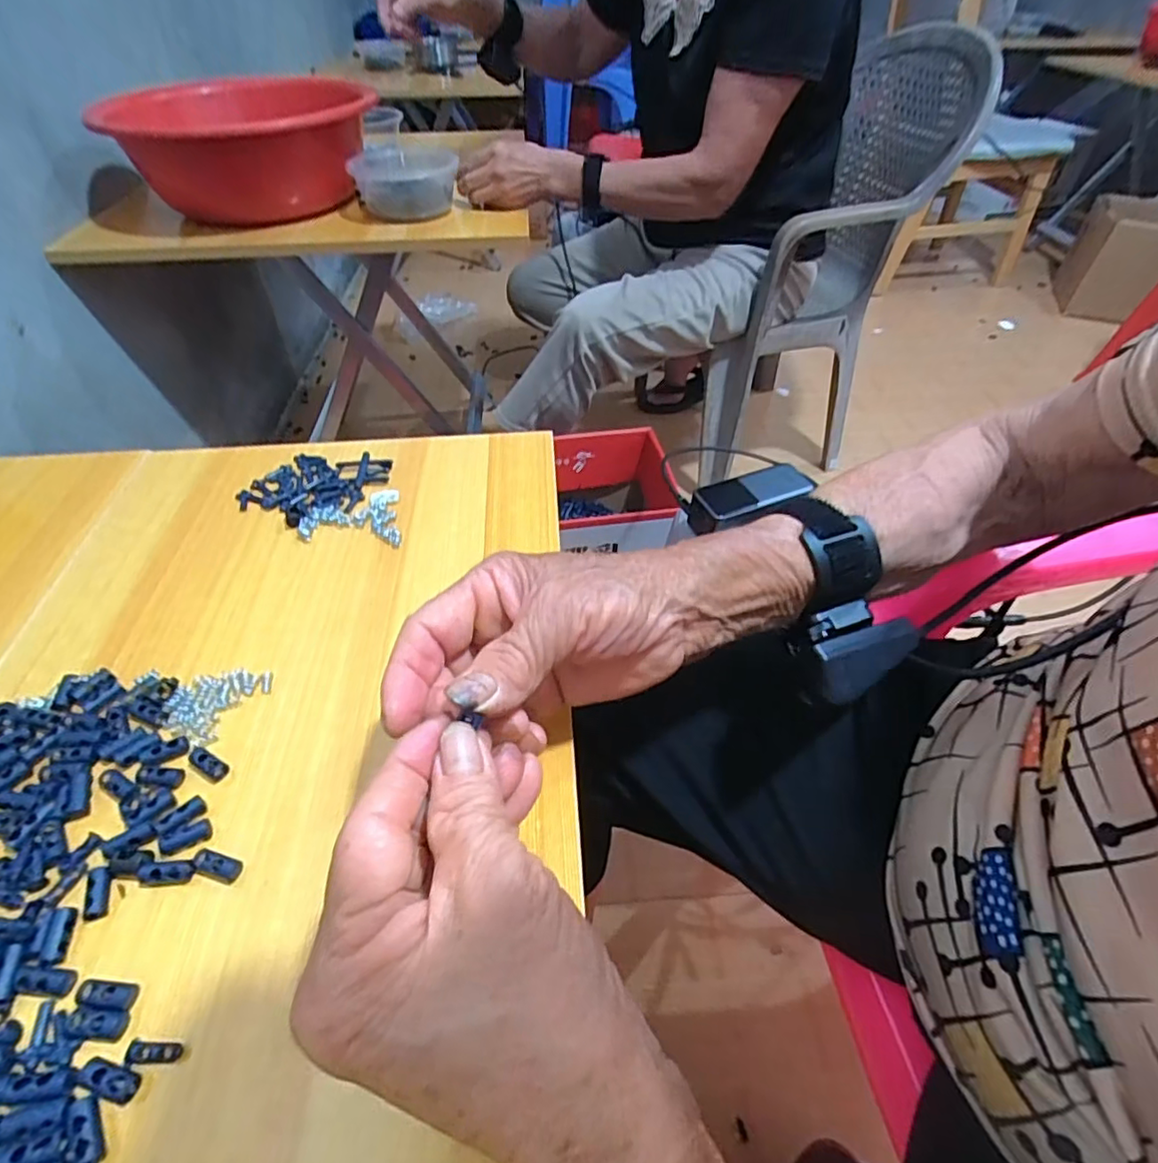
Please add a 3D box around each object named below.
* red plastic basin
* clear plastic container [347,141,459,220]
[{"bbox_3d":[-0.428,-0.583,0.810,0.290,0.120,0.250,0,48,0],"label":"red plastic basin"},{"bbox_3d":[-0.237,-0.552,0.823,0.141,0.062,0.149,-10,48,-9],"label":"clear plastic container"}]

